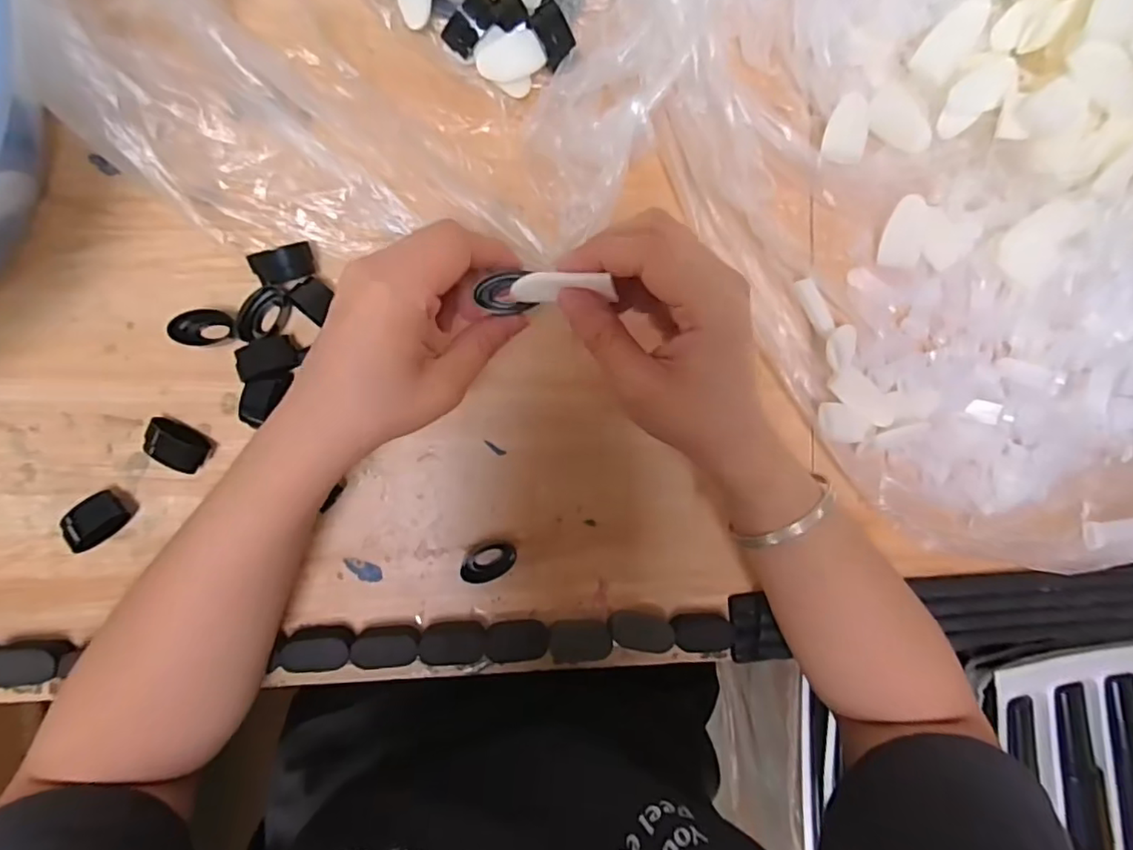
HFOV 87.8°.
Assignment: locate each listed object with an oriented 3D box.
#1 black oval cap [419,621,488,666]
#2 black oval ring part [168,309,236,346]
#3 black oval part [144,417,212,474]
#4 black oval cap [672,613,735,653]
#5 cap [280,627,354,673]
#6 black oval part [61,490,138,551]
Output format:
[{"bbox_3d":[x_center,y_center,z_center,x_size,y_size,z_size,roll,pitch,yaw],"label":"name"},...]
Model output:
[{"bbox_3d":[-0.065,0.126,0.345,0.037,0.023,0.020,-1,92,-8],"label":"black oval cap"},{"bbox_3d":[-0.201,-0.054,0.328,0.033,0.013,0.019,-4,92,-8],"label":"black oval ring part"},{"bbox_3d":[-0.217,0.011,0.328,0.032,0.021,0.021,30,87,-8],"label":"black oval part"},{"bbox_3d":[0.083,0.126,0.361,0.037,0.018,0.019,4,91,-8],"label":"black oval cap"},{"bbox_3d":[-0.142,0.129,0.338,0.038,0.020,0.018,2,91,-8],"label":"cap"},{"bbox_3d":[-0.258,0.052,0.324,0.029,0.023,0.025,-27,95,-6],"label":"black oval part"}]

